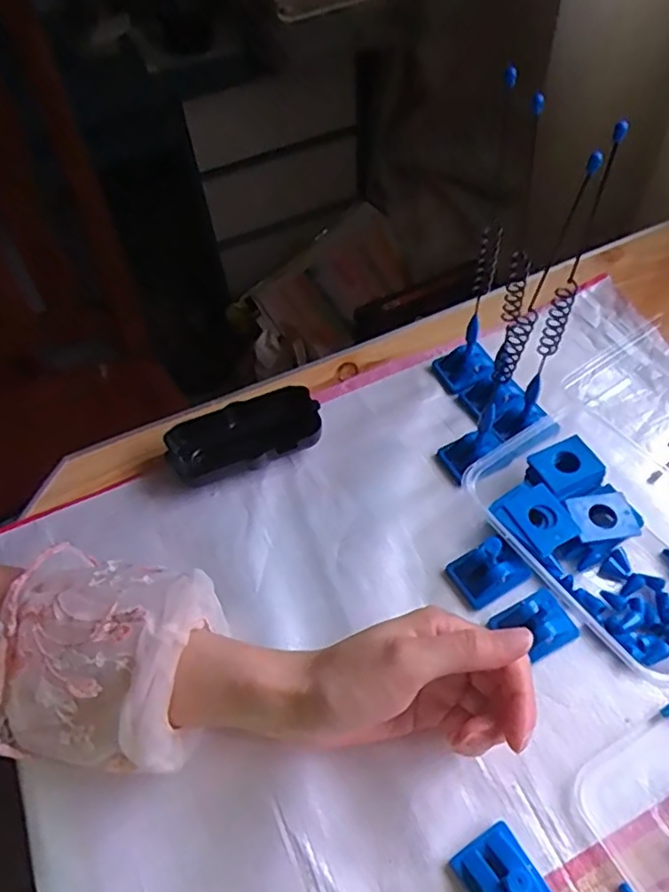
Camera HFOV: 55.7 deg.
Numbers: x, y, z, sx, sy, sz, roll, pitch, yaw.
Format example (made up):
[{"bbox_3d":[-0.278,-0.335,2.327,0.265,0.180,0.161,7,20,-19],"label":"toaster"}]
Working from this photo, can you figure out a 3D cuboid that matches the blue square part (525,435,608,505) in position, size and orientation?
[{"bbox_3d":[0.154,0.020,0.425,0.042,0.022,0.040,-28,57,-15],"label":"blue square part"}]

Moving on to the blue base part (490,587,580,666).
[{"bbox_3d":[0.119,0.106,0.373,0.041,0.022,0.032,-28,57,-14],"label":"blue base part"}]

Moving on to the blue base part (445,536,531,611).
[{"bbox_3d":[0.096,0.074,0.390,0.042,0.027,0.033,-27,57,-14],"label":"blue base part"}]

